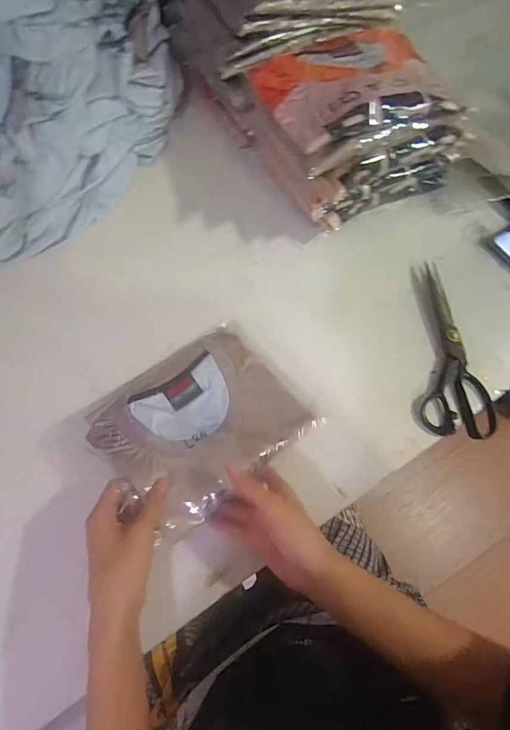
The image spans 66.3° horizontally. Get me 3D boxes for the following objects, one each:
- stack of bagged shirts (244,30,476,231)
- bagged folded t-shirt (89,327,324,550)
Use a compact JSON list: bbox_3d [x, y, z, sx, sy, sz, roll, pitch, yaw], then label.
[{"bbox_3d":[0.138,-0.336,0.554,0.243,0.175,0.211,-27,72,-11],"label":"stack of bagged shirts"},{"bbox_3d":[-0.061,0.058,0.461,0.224,0.012,0.178,-33,70,-26],"label":"bagged folded t-shirt"}]

